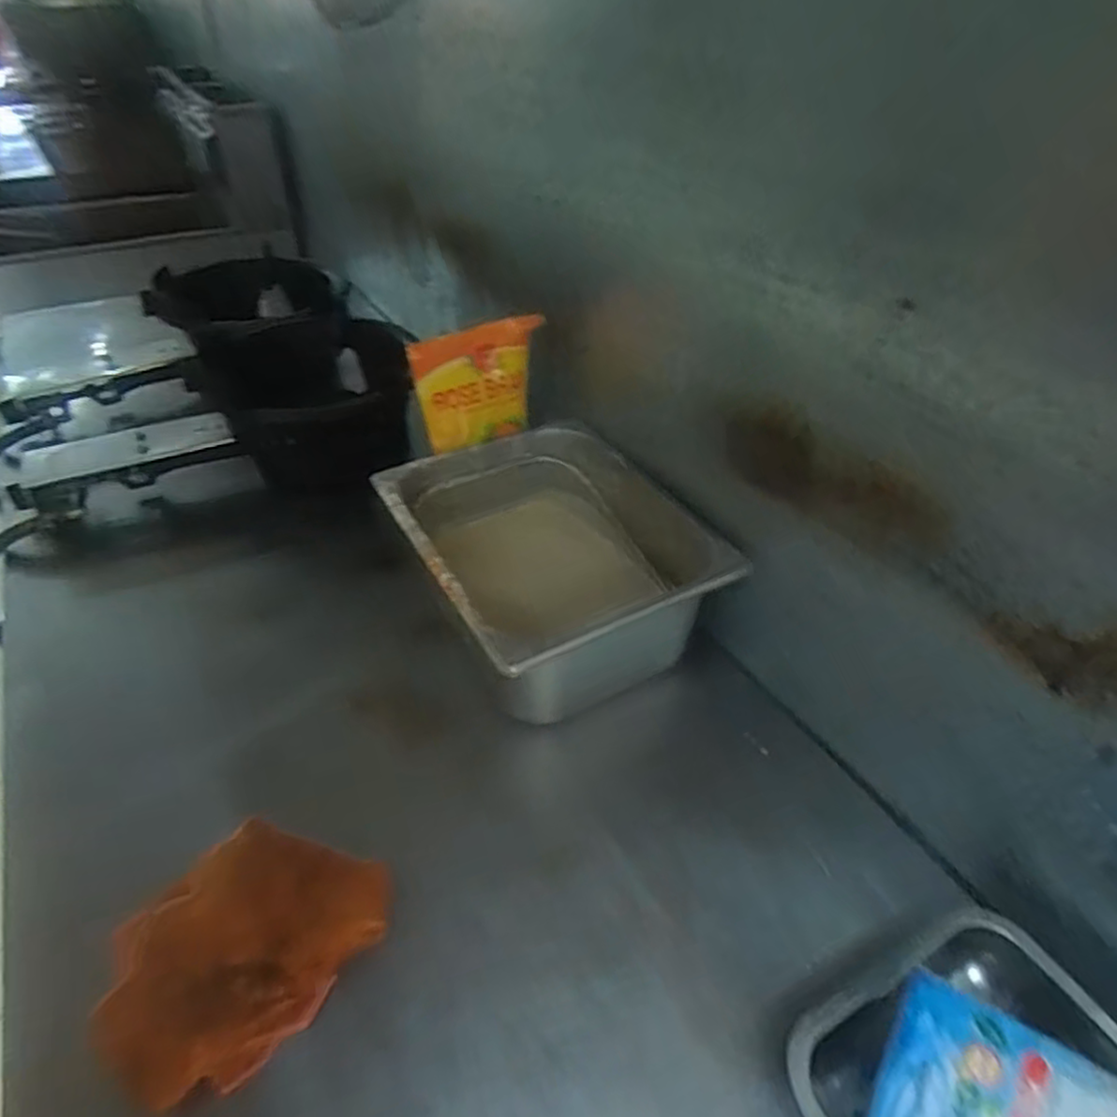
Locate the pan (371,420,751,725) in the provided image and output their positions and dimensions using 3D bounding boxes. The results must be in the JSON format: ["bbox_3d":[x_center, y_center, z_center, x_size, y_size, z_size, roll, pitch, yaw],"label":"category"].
[{"bbox_3d":[-0.013,0.005,0.721,0.256,0.137,0.315,-21,47,-24],"label":"pan"}]

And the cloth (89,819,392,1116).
[{"bbox_3d":[-0.236,0.282,0.506,0.151,0.030,0.184,29,48,27],"label":"cloth"}]

